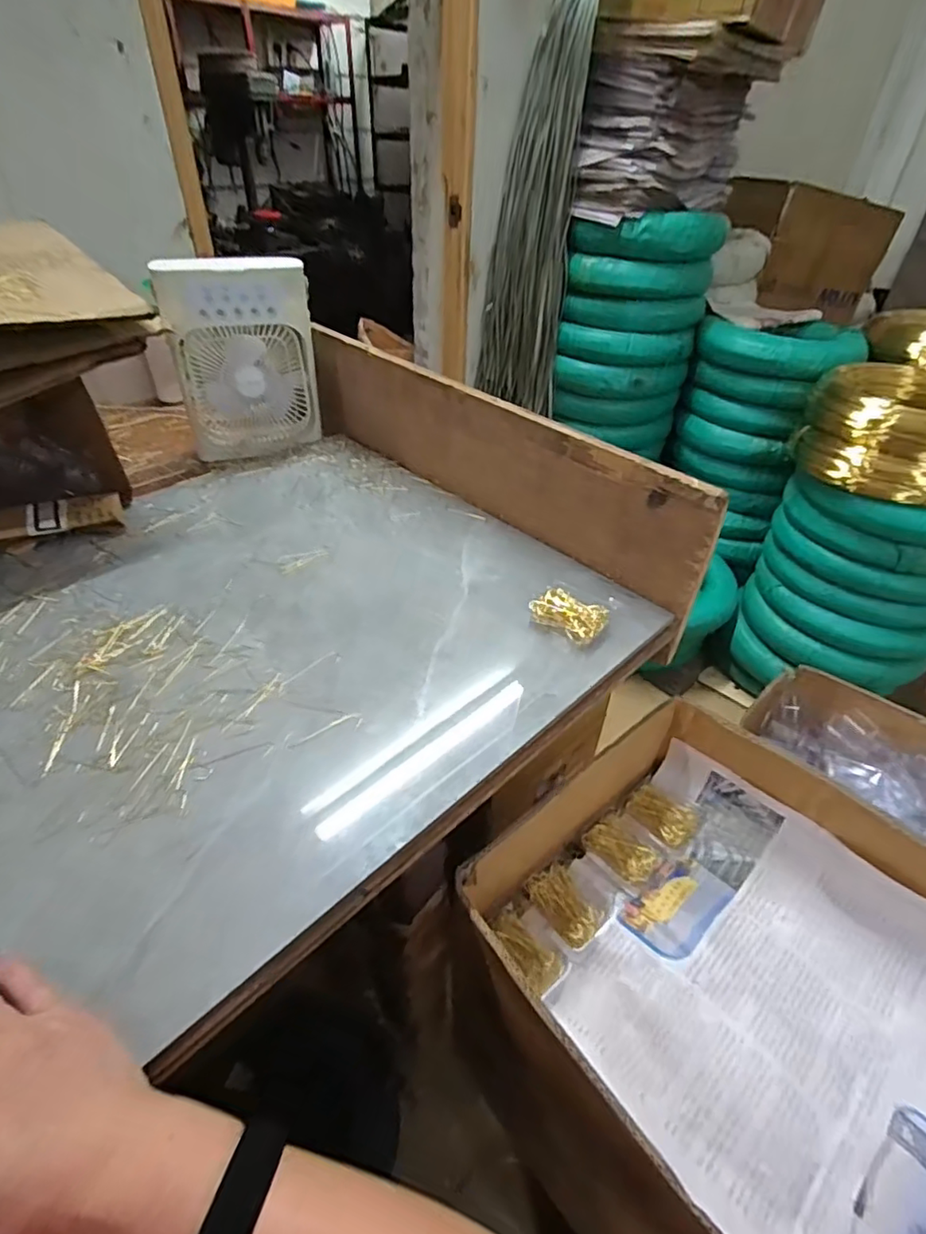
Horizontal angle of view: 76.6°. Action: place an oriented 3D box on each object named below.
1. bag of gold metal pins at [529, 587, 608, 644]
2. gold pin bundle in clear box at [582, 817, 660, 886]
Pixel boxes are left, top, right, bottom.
[{"bbox_3d":[0.108,-0.003,0.600,0.073,0.027,0.042,24,44,23],"label":"bag of gold metal pins"},{"bbox_3d":[0.160,0.236,0.595,0.045,0.012,0.072,-25,45,-29],"label":"gold pin bundle in clear box"}]

